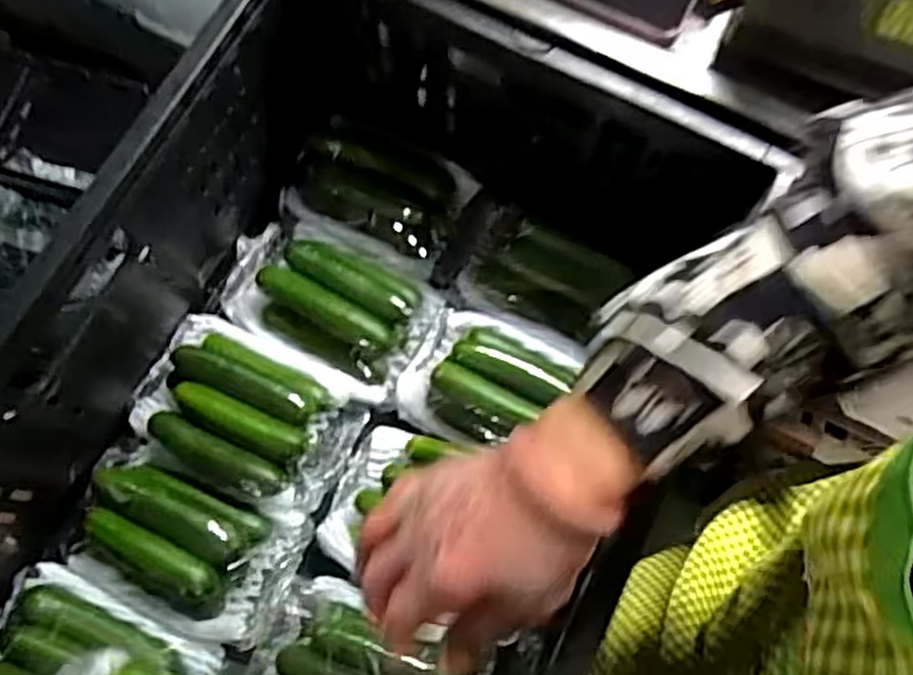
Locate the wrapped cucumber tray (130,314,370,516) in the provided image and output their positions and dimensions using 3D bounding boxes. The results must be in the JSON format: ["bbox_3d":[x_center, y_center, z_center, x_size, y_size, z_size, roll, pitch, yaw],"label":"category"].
[{"bbox_3d":[-0.176,0.061,0.593,0.178,0.048,0.122,27,76,7],"label":"wrapped cucumber tray"}]

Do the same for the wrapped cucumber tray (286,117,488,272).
[{"bbox_3d":[-0.069,-0.130,0.647,0.159,0.050,0.110,23,76,6],"label":"wrapped cucumber tray"}]

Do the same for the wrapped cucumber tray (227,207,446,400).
[{"bbox_3d":[-0.112,-0.040,0.618,0.186,0.046,0.124,29,76,8],"label":"wrapped cucumber tray"}]

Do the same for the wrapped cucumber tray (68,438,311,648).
[{"bbox_3d":[-0.218,0.158,0.567,0.180,0.053,0.116,22,76,6],"label":"wrapped cucumber tray"}]

